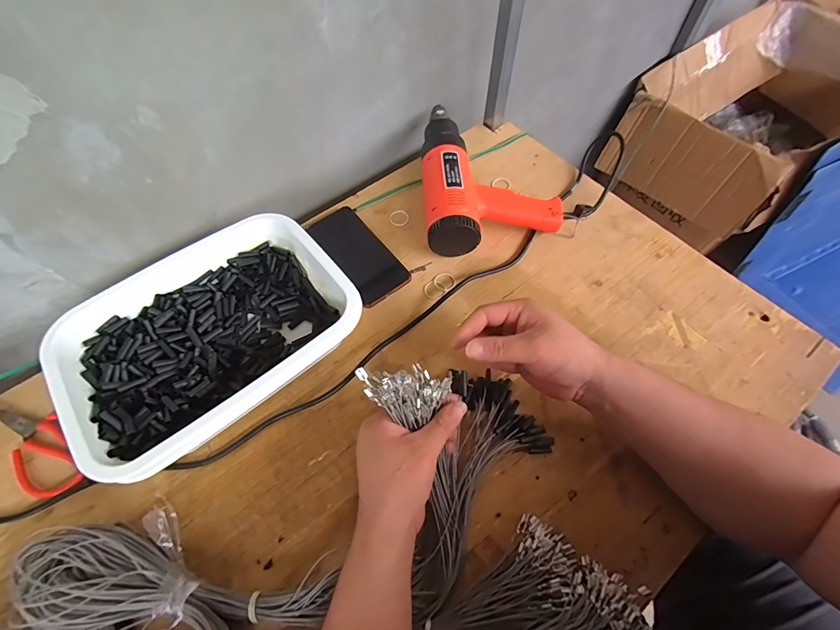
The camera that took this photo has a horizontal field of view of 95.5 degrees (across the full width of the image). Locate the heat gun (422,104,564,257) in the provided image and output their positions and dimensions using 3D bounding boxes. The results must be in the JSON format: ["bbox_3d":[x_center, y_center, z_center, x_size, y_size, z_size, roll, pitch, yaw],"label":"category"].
[{"bbox_3d":[0.096,-0.214,0.567,0.188,0.076,0.270,-4,61,0],"label":"heat gun"}]

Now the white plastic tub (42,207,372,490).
[{"bbox_3d":[-0.238,0.013,0.445,0.285,0.092,0.232,-38,66,-17],"label":"white plastic tub"}]

